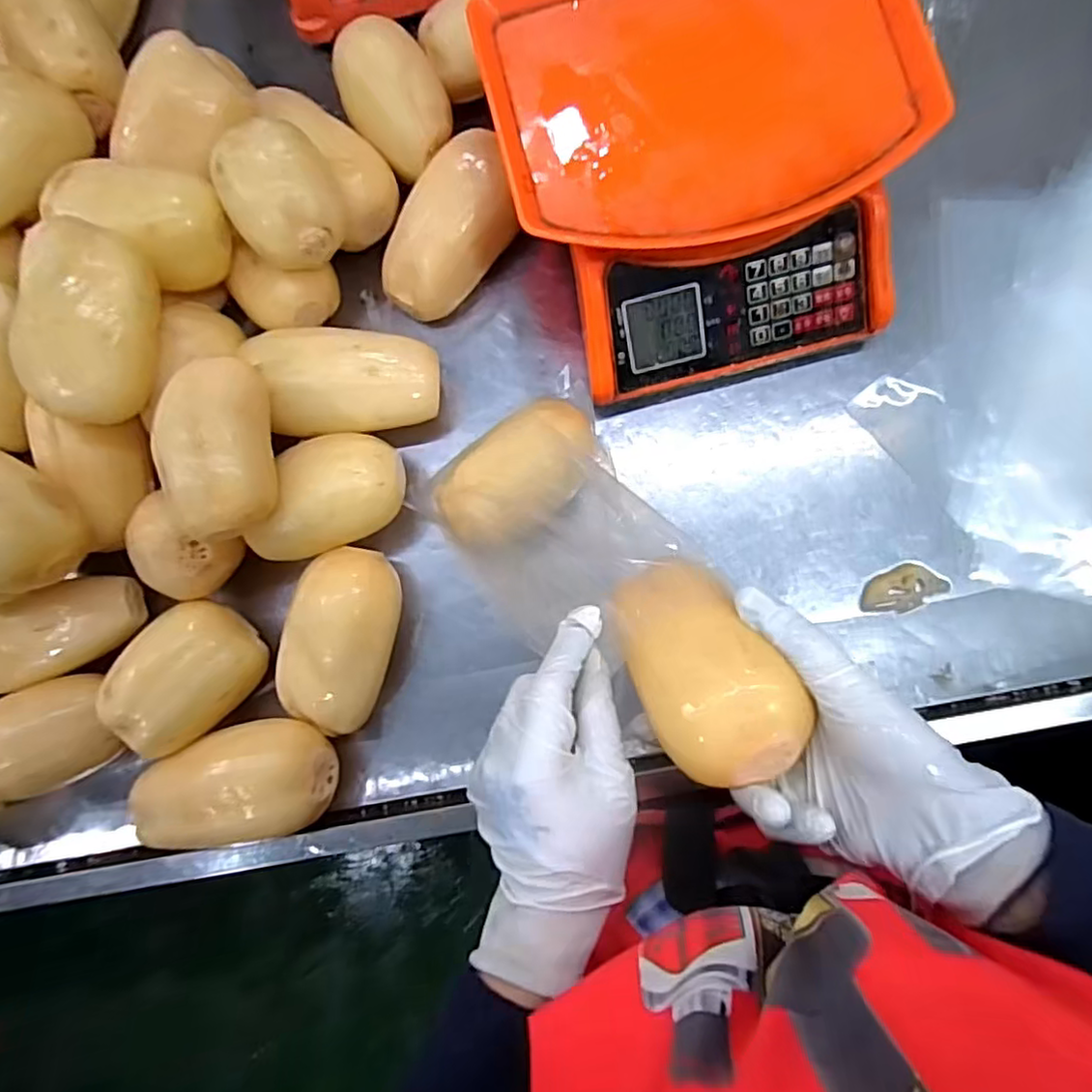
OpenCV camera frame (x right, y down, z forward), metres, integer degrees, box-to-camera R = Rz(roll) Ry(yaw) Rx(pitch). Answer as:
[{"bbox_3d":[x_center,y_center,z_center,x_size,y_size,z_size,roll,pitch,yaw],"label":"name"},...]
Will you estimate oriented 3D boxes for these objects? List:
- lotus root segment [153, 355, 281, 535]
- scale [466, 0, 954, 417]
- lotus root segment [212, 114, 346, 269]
[{"bbox_3d":[-0.230,-0.070,0.439,0.060,0.051,0.130,-11,83,2],"label":"lotus root segment"},{"bbox_3d":[0.118,-0.280,0.477,0.286,0.121,0.286,-14,83,3],"label":"scale"},{"bbox_3d":[-0.195,-0.258,0.480,0.082,0.077,0.090,-41,83,-2],"label":"lotus root segment"}]

